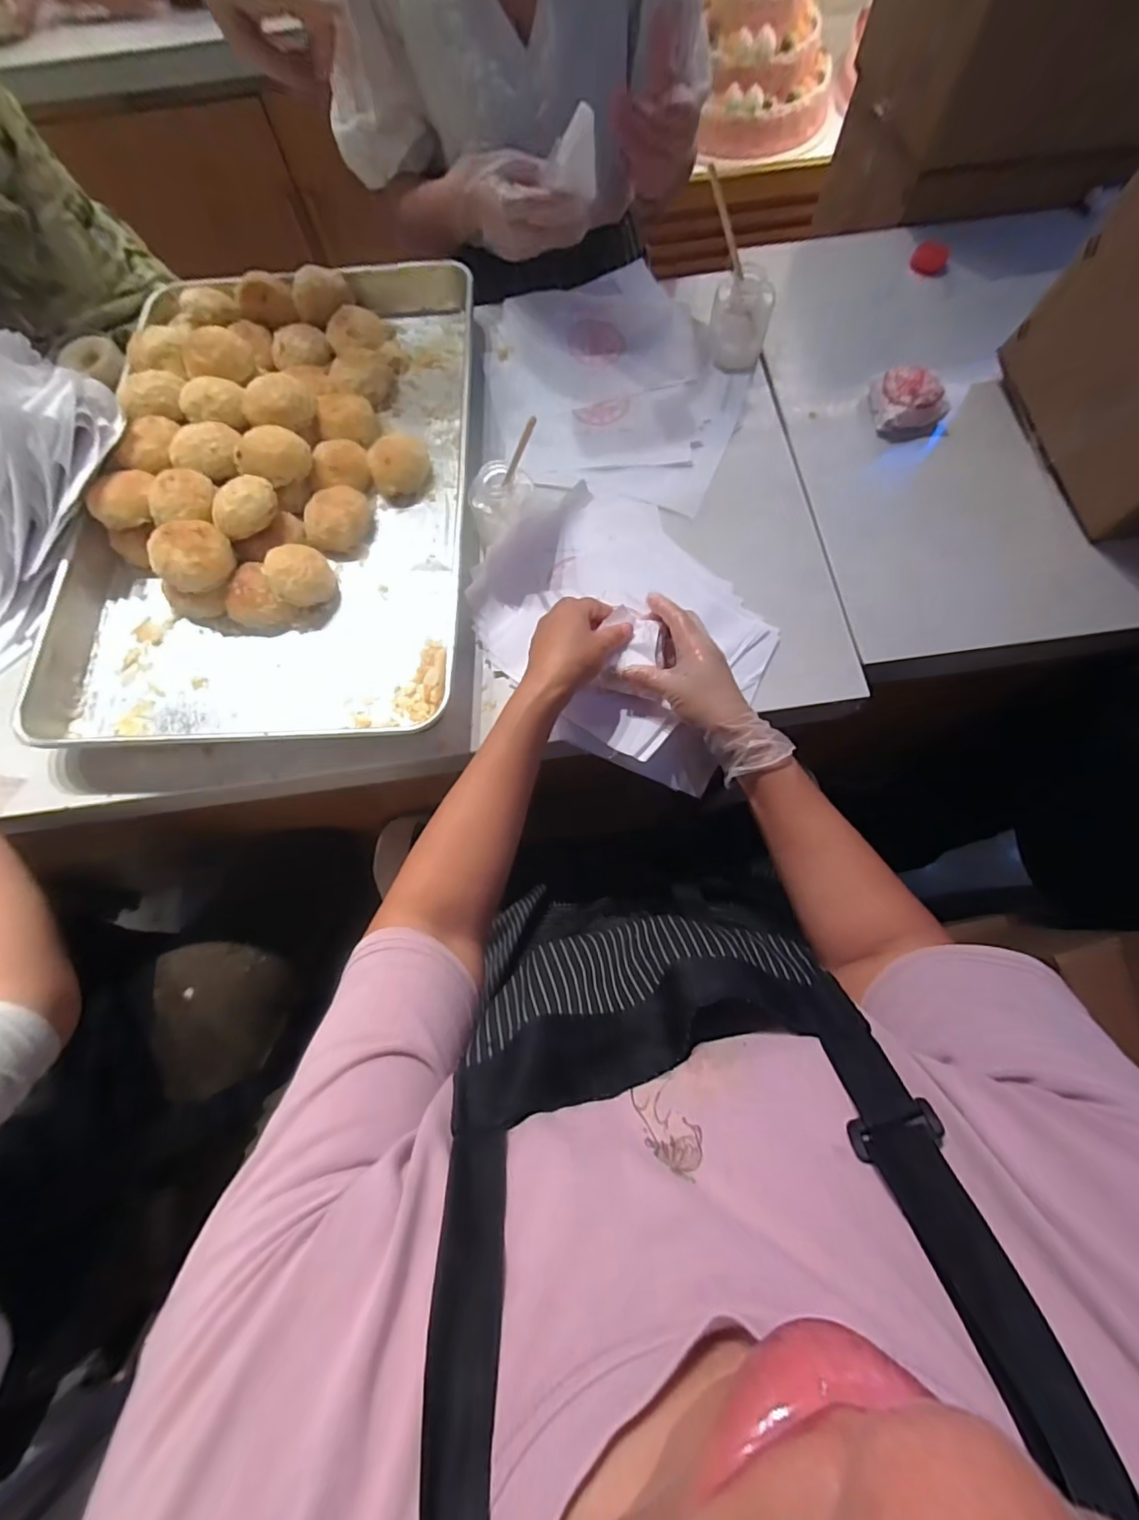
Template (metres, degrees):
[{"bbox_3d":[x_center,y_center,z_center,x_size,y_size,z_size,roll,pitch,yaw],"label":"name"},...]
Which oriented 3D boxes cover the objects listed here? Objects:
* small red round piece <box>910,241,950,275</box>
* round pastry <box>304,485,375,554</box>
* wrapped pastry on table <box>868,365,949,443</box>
[{"bbox_3d":[0.451,-0.628,0.675,0.041,0.032,0.022,28,77,10],"label":"small red round piece"},{"bbox_3d":[-0.244,-0.252,0.568,0.062,0.039,0.060,-1,74,2],"label":"round pastry"},{"bbox_3d":[0.373,-0.389,0.590,0.072,0.044,0.065,-3,74,1],"label":"wrapped pastry on table"}]

